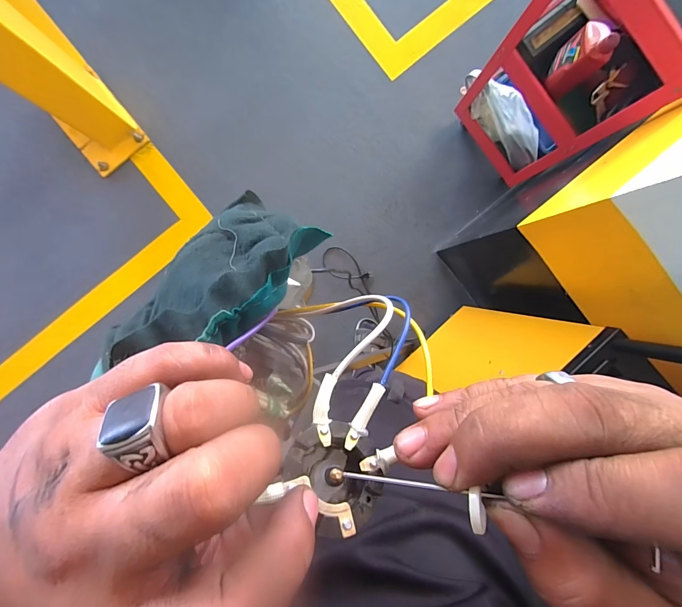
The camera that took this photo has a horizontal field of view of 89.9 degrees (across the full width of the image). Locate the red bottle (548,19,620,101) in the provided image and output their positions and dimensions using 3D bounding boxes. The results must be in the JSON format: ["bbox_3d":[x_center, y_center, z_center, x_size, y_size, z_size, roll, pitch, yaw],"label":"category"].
[{"bbox_3d":[0.568,-0.583,0.801,0.066,0.170,0.109,24,92,-3],"label":"red bottle"}]

